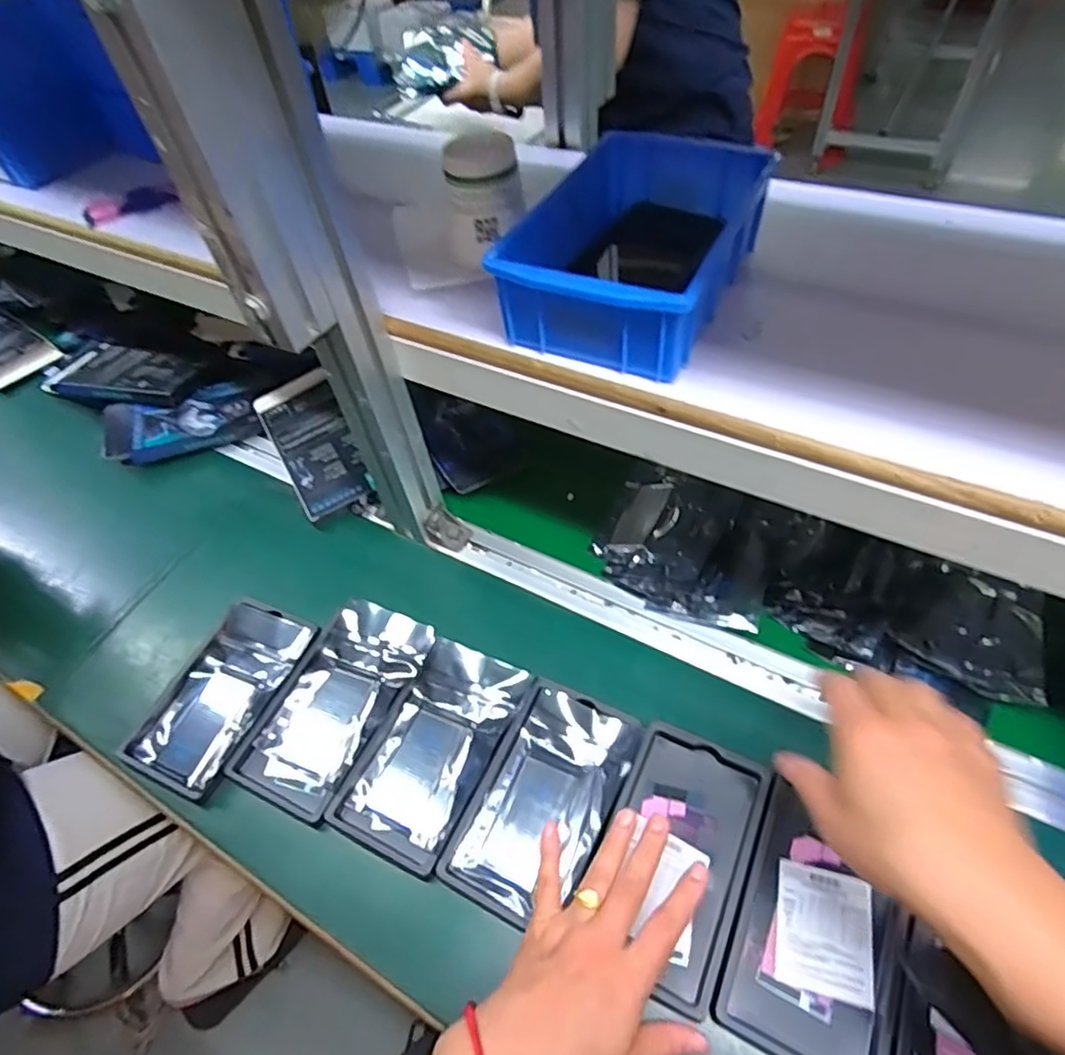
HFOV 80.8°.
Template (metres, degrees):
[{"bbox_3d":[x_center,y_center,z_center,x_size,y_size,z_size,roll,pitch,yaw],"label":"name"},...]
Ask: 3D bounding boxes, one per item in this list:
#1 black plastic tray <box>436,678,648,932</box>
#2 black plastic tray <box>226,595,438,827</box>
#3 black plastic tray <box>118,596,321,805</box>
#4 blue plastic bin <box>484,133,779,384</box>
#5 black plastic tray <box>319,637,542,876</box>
[{"bbox_3d":[0.010,0.195,0.454,0.092,0.013,0.159,20,56,21],"label":"black plastic tray"},{"bbox_3d":[-0.160,0.140,0.512,0.095,0.019,0.170,20,56,20],"label":"black plastic tray"},{"bbox_3d":[-0.261,0.137,0.528,0.094,0.014,0.158,18,55,19],"label":"black plastic tray"},{"bbox_3d":[0.074,-0.189,0.427,0.129,0.064,0.199,20,56,20],"label":"blue plastic bin"},{"bbox_3d":[-0.075,0.168,0.482,0.093,0.017,0.159,21,56,21],"label":"black plastic tray"}]

